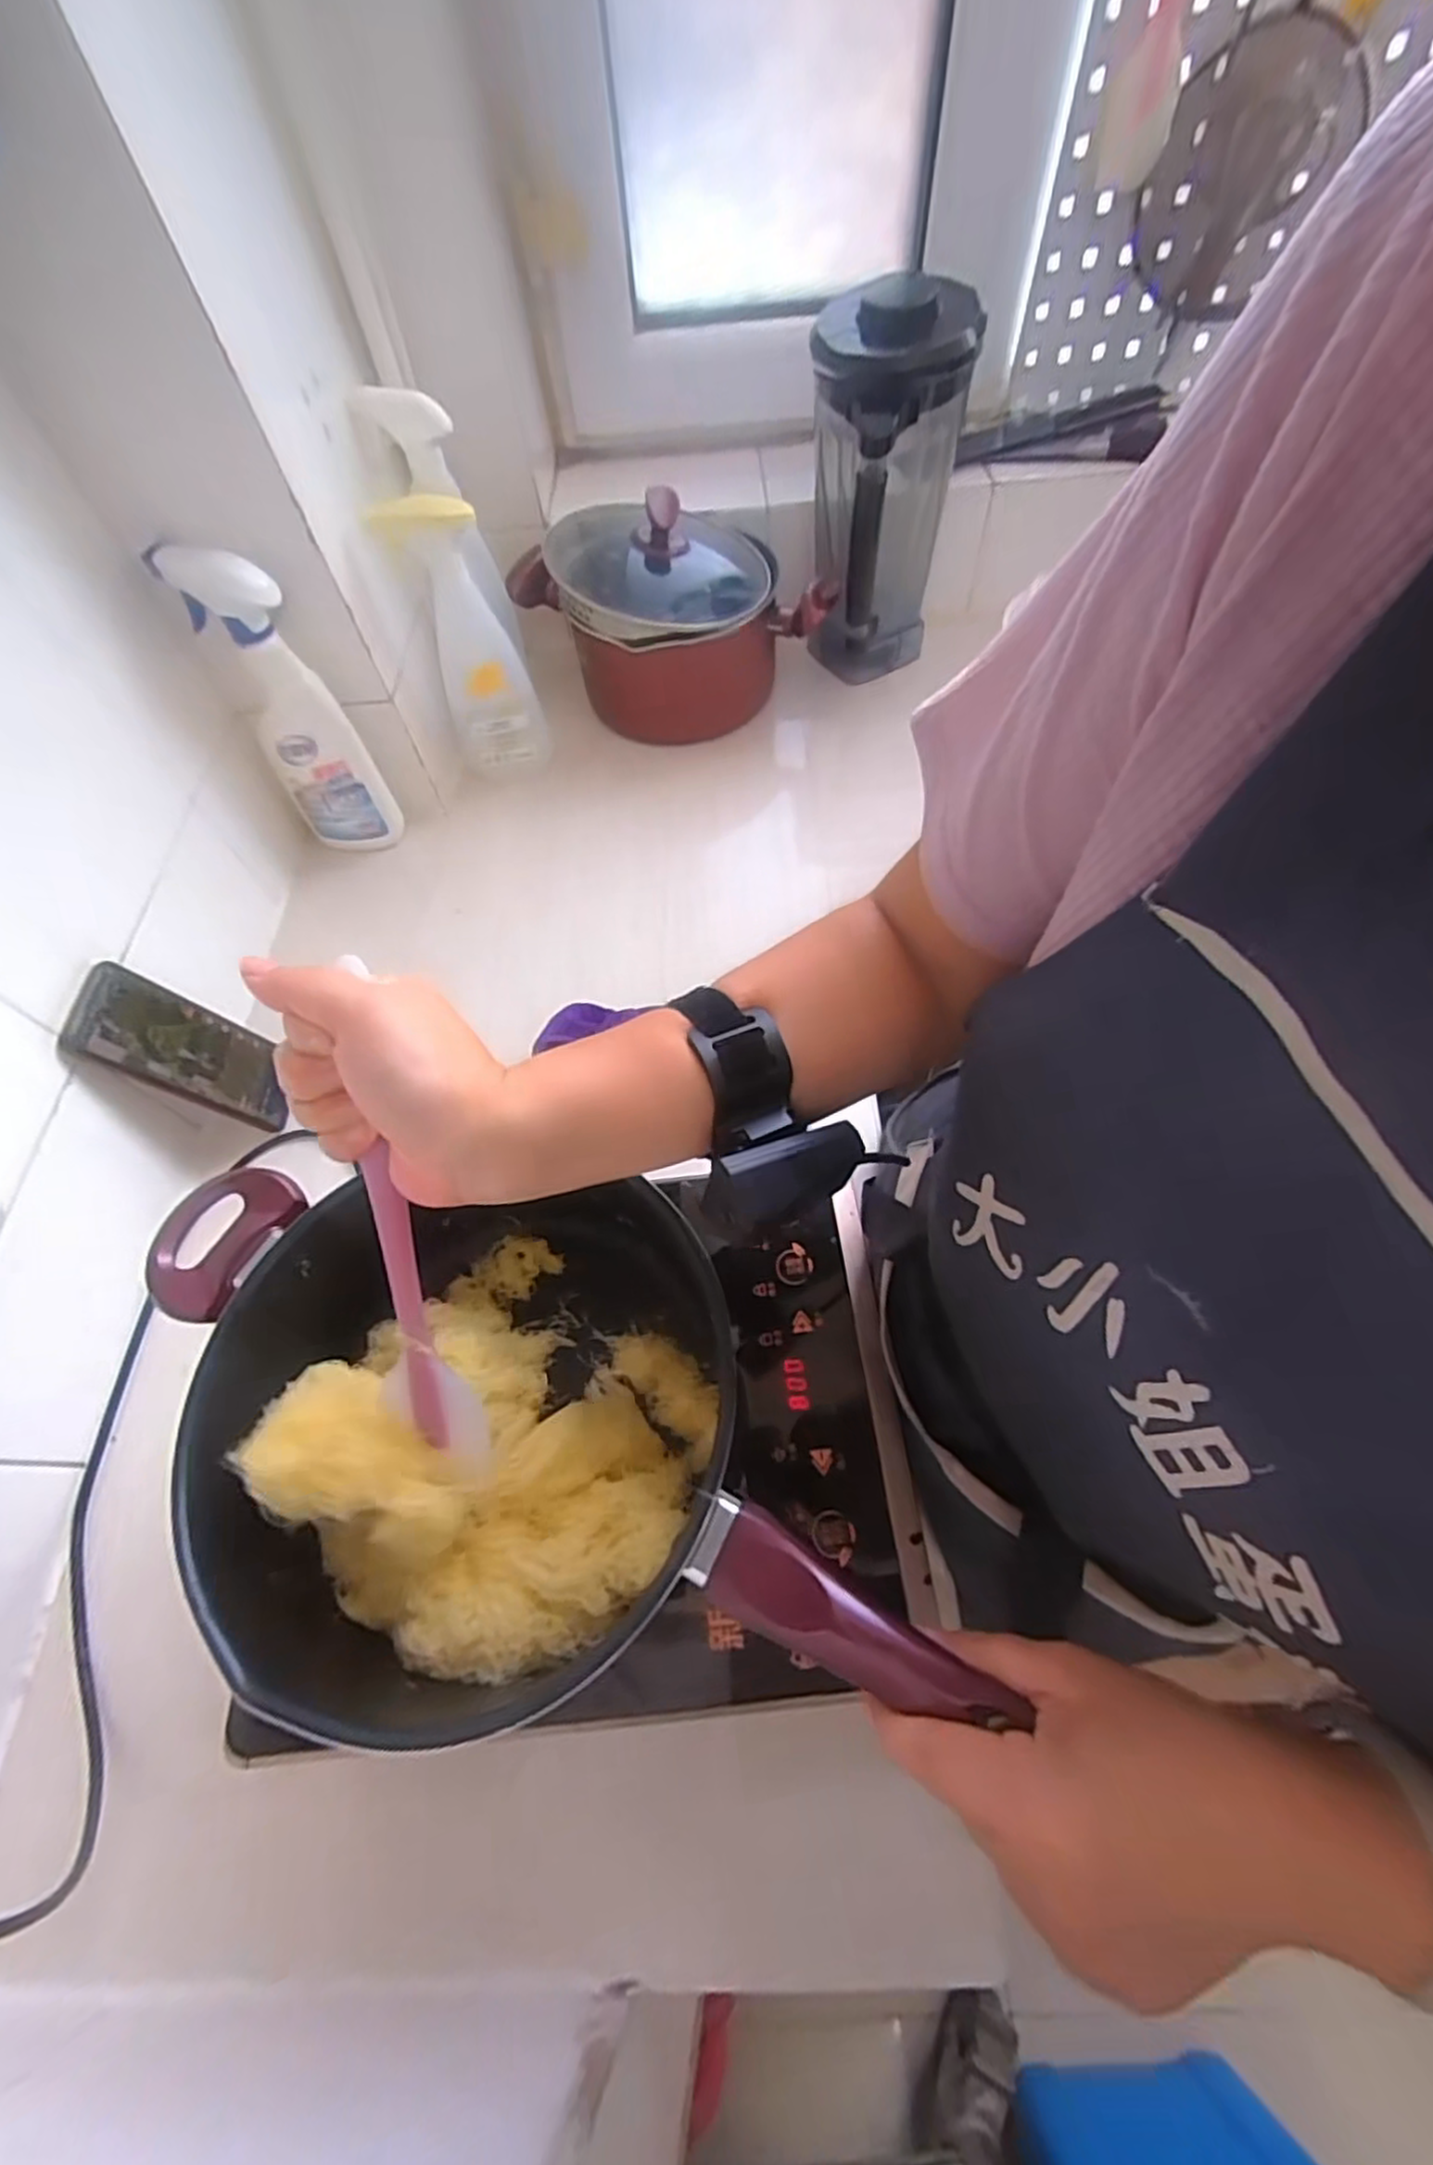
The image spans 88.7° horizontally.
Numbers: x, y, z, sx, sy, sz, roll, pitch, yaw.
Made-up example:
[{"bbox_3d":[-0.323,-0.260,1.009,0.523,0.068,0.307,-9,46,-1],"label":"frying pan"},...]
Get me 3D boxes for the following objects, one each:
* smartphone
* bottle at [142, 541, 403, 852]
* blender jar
[{"bbox_3d":[-0.406,-0.023,0.569,0.010,0.159,0.078,-10,57,28],"label":"smartphone"},{"bbox_3d":[-0.394,-0.342,0.681,0.083,0.260,0.084,-36,64,-15],"label":"bottle"},{"bbox_3d":[0.162,-0.575,0.744,0.135,0.301,0.179,8,61,9],"label":"blender jar"}]

